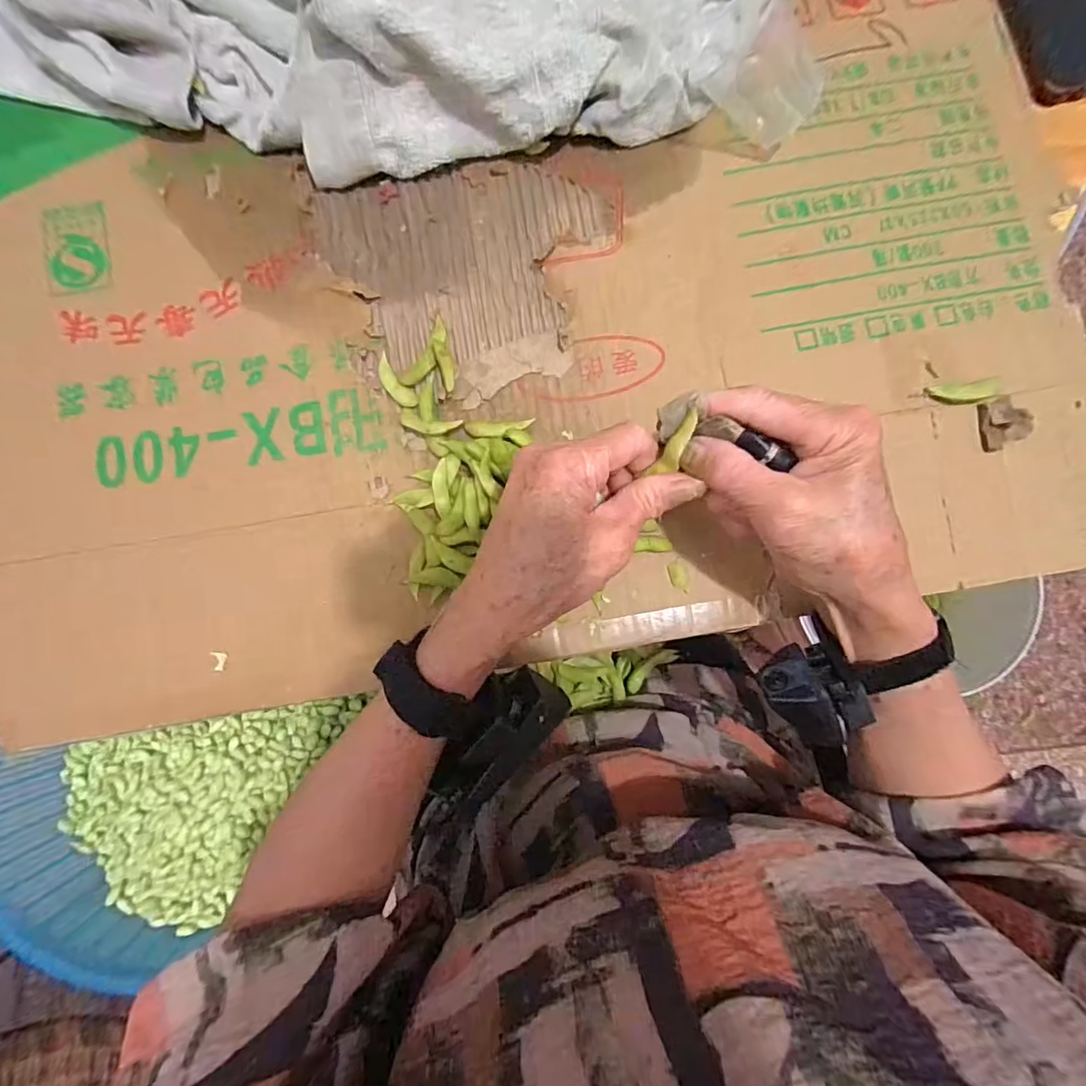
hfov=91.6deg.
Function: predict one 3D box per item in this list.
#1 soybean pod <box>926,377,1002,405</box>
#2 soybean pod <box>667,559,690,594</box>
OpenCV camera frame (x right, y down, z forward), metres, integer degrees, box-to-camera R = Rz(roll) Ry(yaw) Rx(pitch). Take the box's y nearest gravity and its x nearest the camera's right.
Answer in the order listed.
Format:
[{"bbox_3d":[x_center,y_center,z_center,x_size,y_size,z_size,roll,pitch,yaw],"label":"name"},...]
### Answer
[{"bbox_3d":[0.265,-0.095,0.333,0.040,0.011,0.012,-1,84,18],"label":"soybean pod"},{"bbox_3d":[0.086,0.021,0.329,0.012,0.004,0.021,-17,84,-1],"label":"soybean pod"}]

